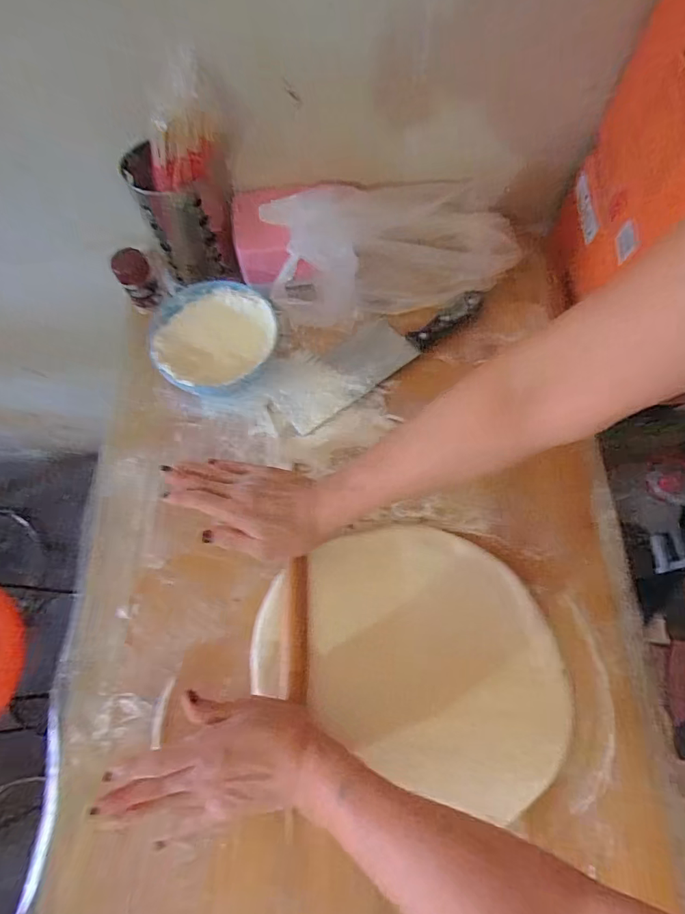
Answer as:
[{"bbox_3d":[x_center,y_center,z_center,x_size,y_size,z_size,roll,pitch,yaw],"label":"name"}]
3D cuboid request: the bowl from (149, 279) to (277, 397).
[{"bbox_3d":[-0.155,-0.137,0.581,0.129,0.069,0.145,37,74,16],"label":"bowl"}]

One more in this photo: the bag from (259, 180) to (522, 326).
[{"bbox_3d":[0.077,-0.267,0.609,0.334,0.052,0.155,-12,101,-10],"label":"bag"}]

